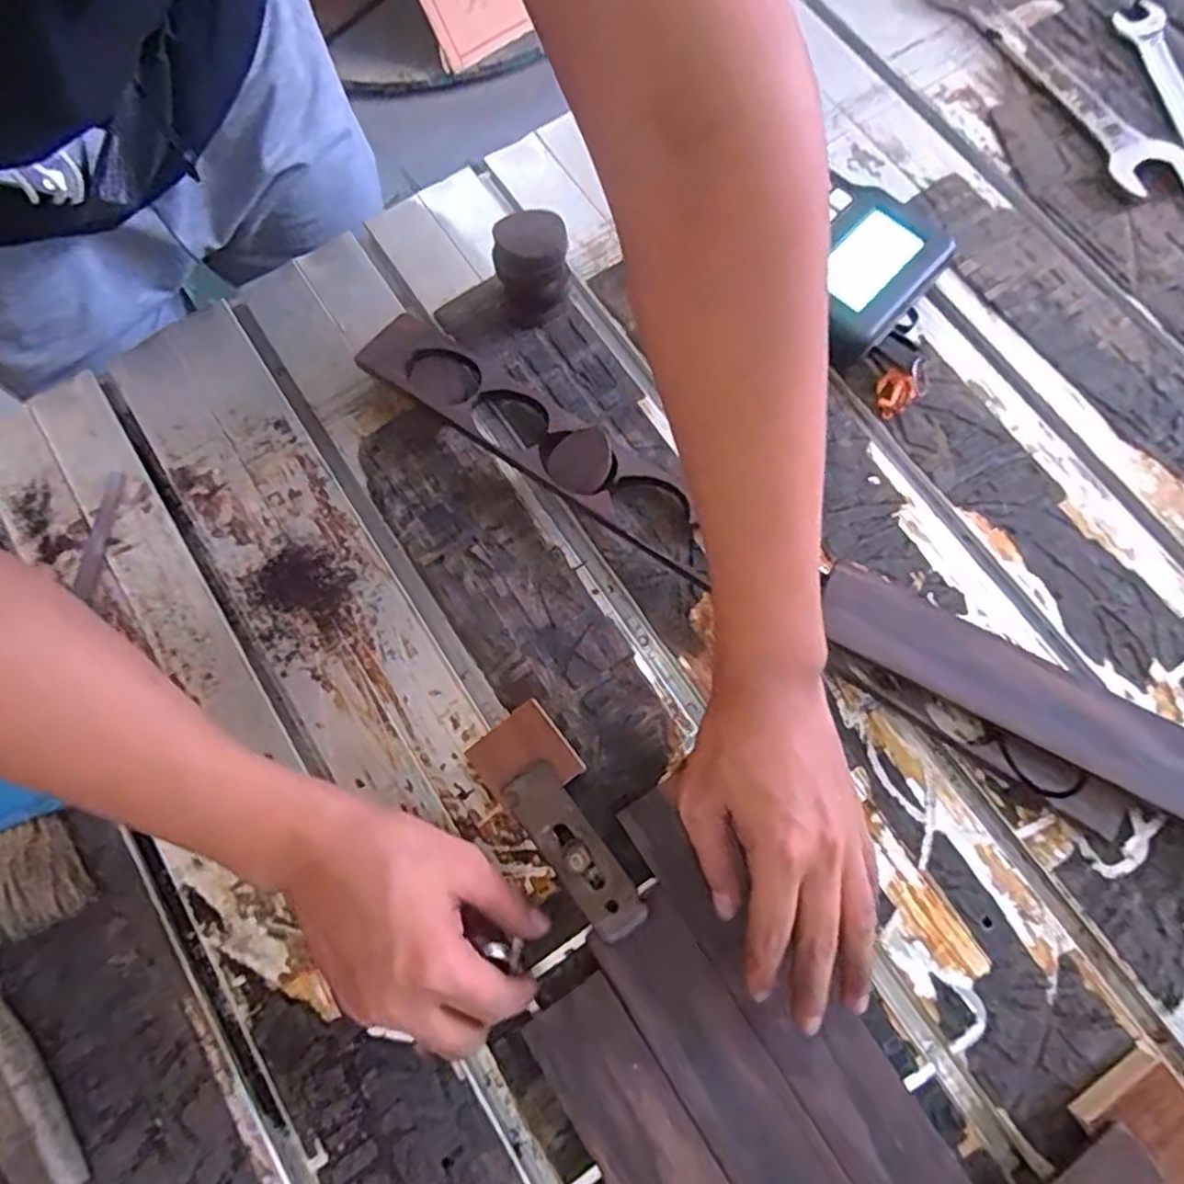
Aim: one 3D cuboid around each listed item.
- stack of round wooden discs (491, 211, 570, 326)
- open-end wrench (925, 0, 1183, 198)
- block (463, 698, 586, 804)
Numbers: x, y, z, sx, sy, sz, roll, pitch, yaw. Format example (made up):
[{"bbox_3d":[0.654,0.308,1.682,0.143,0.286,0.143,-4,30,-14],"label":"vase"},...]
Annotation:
[{"bbox_3d":[-0.037,-0.198,0.452,0.043,0.071,0.035,-7,74,-1],"label":"stack of round wooden discs"},{"bbox_3d":[0.338,-0.388,0.529,0.045,0.013,0.249,-30,76,-8],"label":"open-end wrench"},{"bbox_3d":[-0.038,0.094,0.396,0.049,0.020,0.048,-37,77,-9],"label":"block"}]

